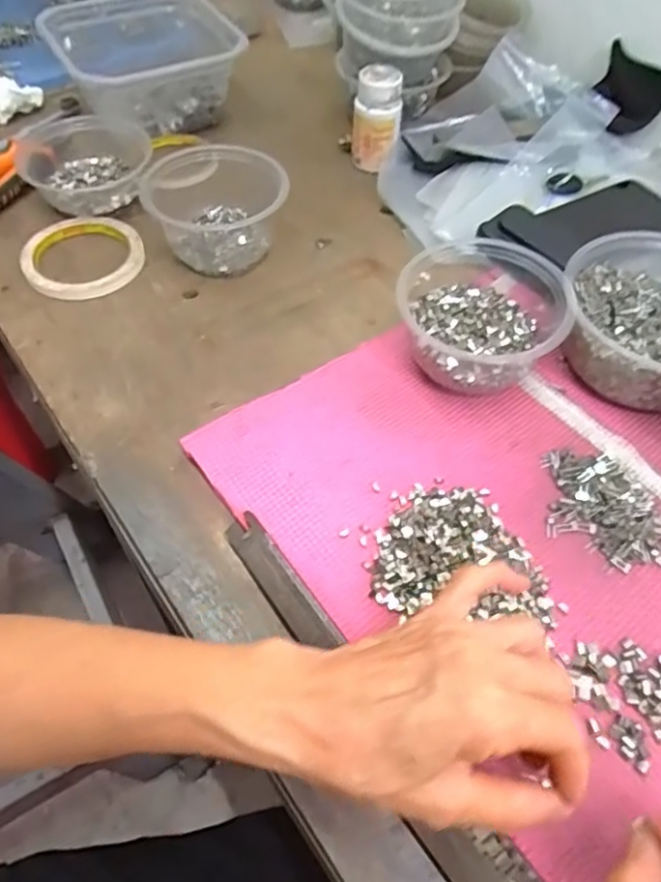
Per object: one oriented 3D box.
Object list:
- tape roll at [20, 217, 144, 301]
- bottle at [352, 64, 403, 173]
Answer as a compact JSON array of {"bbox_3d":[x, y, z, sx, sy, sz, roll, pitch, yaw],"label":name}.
[{"bbox_3d":[-0.206,-0.155,0.536,0.094,0.014,0.091,-6,55,-7],"label":"tape roll"},{"bbox_3d":[0.043,-0.304,0.603,0.043,0.072,0.046,4,54,0],"label":"bottle"}]

